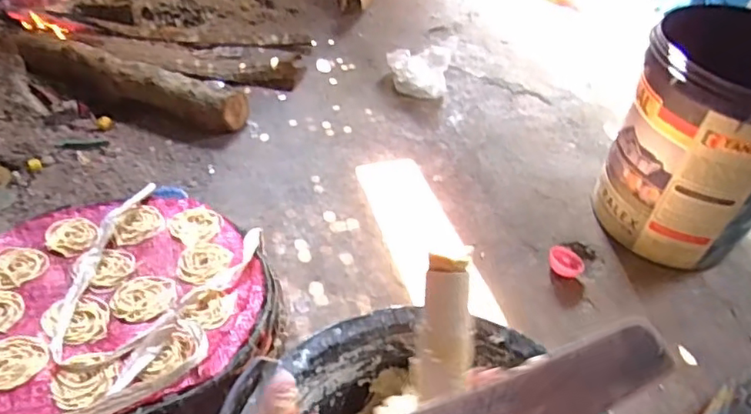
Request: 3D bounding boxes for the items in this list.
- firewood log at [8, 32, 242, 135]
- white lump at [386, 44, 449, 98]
[{"bbox_3d":[-0.522,-0.276,1.251,0.515,0.090,0.093,16,46,10],"label":"firewood log"},{"bbox_3d":[0.101,-0.329,1.390,0.145,0.090,0.114,5,45,-1],"label":"white lump"}]

